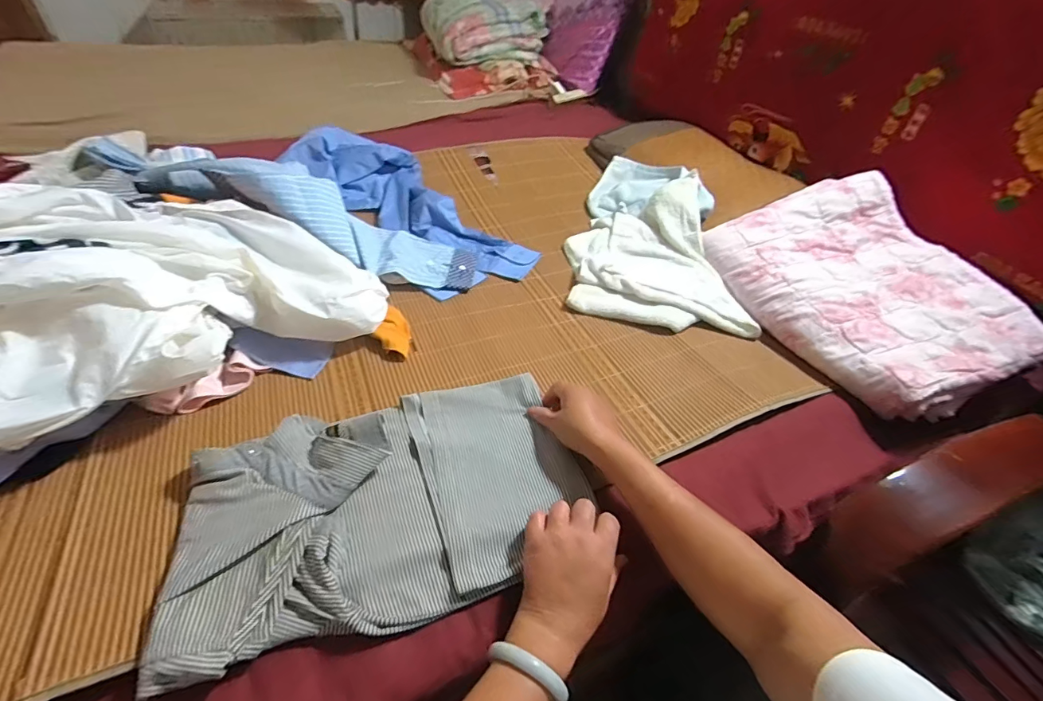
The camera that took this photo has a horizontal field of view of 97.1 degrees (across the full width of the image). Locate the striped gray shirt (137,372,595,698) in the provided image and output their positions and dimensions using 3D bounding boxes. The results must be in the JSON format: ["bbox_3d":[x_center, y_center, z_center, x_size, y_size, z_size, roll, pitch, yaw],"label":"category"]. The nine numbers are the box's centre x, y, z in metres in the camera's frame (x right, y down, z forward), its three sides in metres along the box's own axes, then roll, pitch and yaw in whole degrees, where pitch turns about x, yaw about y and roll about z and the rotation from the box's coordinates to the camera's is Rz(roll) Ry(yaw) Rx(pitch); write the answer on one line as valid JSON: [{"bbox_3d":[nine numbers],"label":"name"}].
[{"bbox_3d":[-0.139,0.151,0.502,0.409,0.046,0.260,-12,47,-18],"label":"striped gray shirt"}]

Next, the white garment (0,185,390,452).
[{"bbox_3d":[-0.493,-0.060,0.530,0.586,0.176,0.261,-28,53,-30],"label":"white garment"}]

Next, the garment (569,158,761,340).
[{"bbox_3d":[0.242,-0.264,0.927,0.291,0.087,0.558,3,44,-3],"label":"garment"}]

